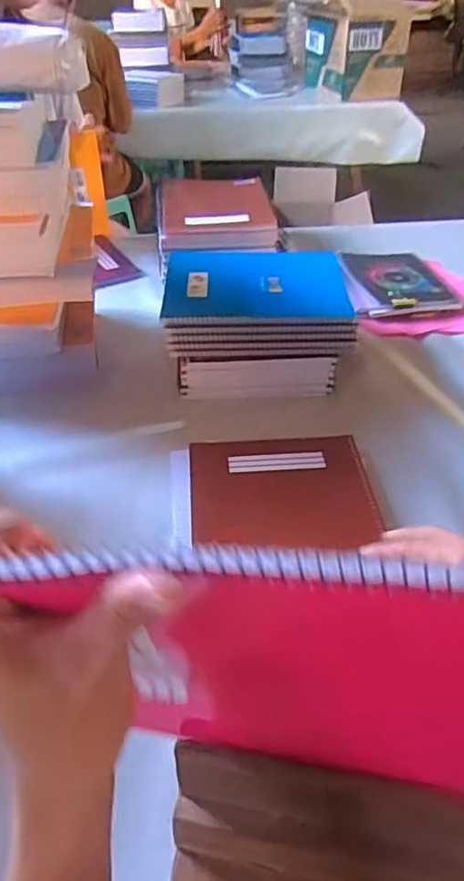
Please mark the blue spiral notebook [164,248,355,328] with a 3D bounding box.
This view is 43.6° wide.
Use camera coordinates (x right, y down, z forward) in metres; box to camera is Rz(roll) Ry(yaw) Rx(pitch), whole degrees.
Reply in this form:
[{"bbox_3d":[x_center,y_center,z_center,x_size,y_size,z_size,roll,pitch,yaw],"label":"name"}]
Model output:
[{"bbox_3d":[0.034,-0.223,0.816,0.249,0.016,0.211,1,41,1],"label":"blue spiral notebook"}]

